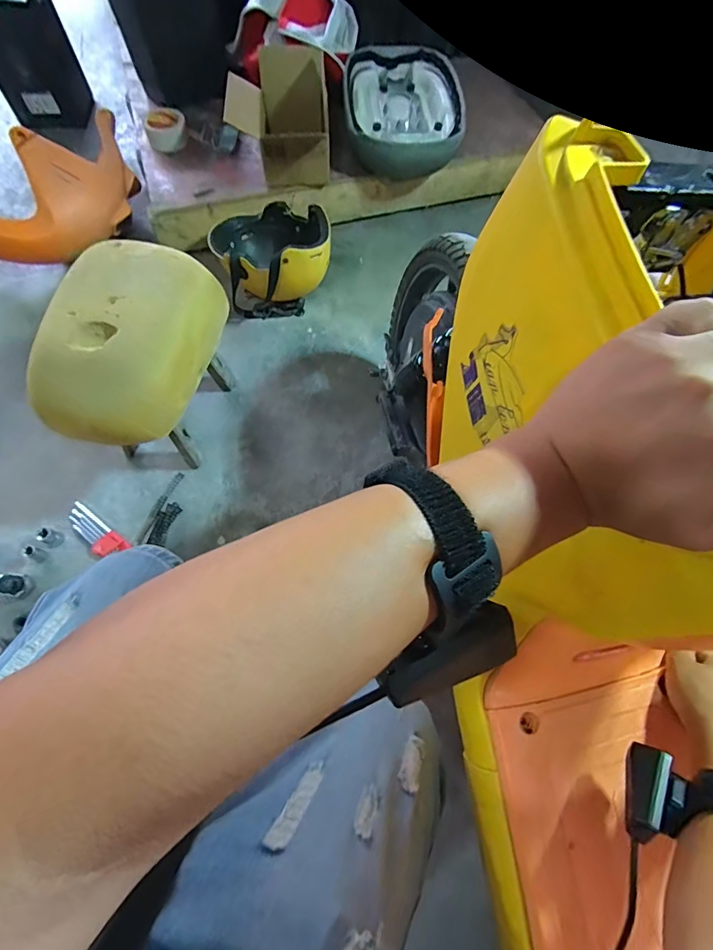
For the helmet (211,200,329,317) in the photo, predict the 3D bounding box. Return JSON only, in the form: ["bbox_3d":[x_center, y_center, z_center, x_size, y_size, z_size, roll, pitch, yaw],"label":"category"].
[{"bbox_3d":[-0.183,-0.492,0.981,0.241,0.153,0.231,1,66,-2],"label":"helmet"}]

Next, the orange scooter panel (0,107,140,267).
[{"bbox_3d":[-0.658,-0.622,0.982,0.149,0.227,0.460,35,70,12],"label":"orange scooter panel"}]

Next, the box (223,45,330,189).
[{"bbox_3d":[-0.169,-0.798,0.994,0.218,0.154,0.239,-2,67,-3],"label":"box"}]

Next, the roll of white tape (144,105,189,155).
[{"bbox_3d":[-0.455,-0.827,1.053,0.092,0.054,0.104,-8,67,-6],"label":"roll of white tape"}]

